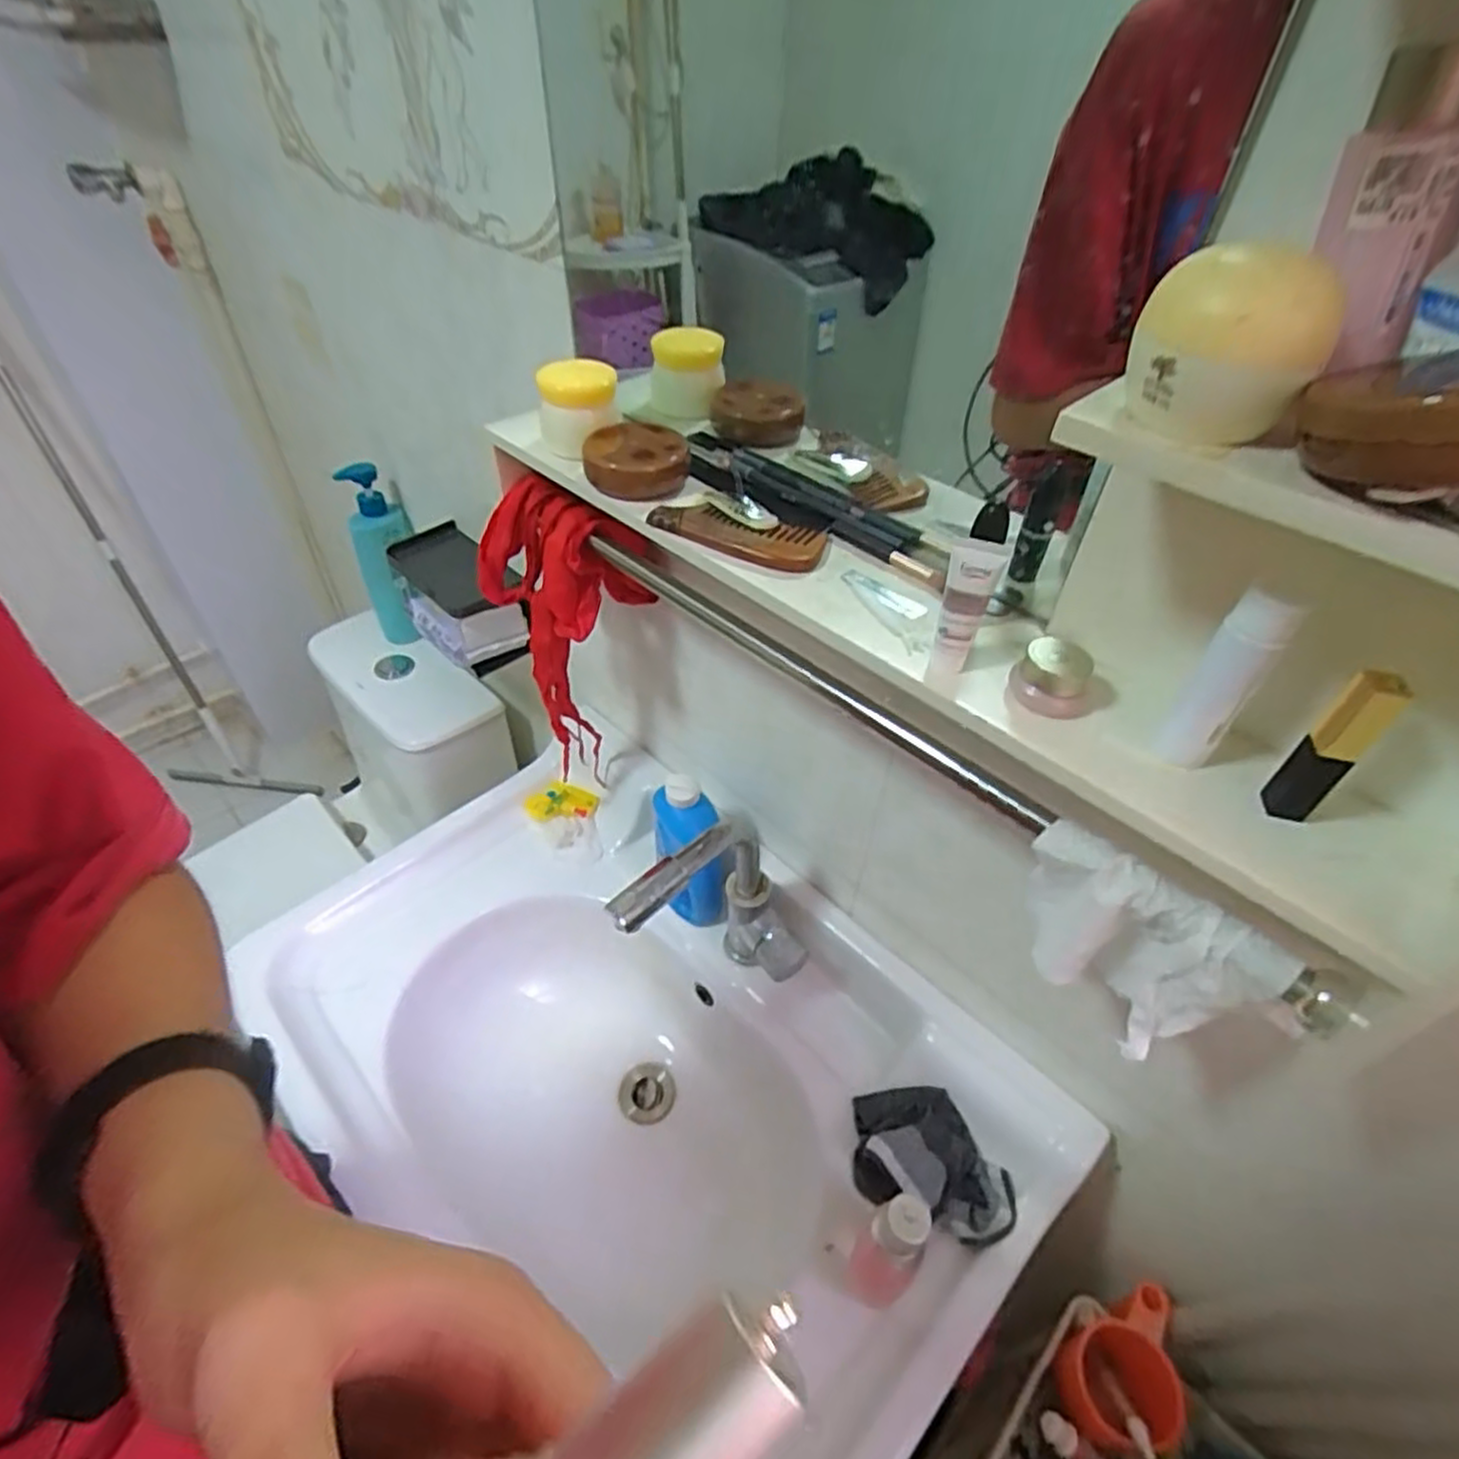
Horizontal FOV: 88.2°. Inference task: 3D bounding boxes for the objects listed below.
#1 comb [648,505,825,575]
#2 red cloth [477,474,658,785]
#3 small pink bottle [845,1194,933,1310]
[{"bbox_3d":[0.003,-0.128,0.489,0.115,0.010,0.048,15,45,12],"label":"comb"},{"bbox_3d":[-0.146,-0.079,0.737,0.155,0.317,0.081,23,48,20],"label":"red cloth"},{"bbox_3d":[0.114,0.380,0.543,0.041,0.148,0.044,2,44,-2],"label":"small pink bottle"}]

